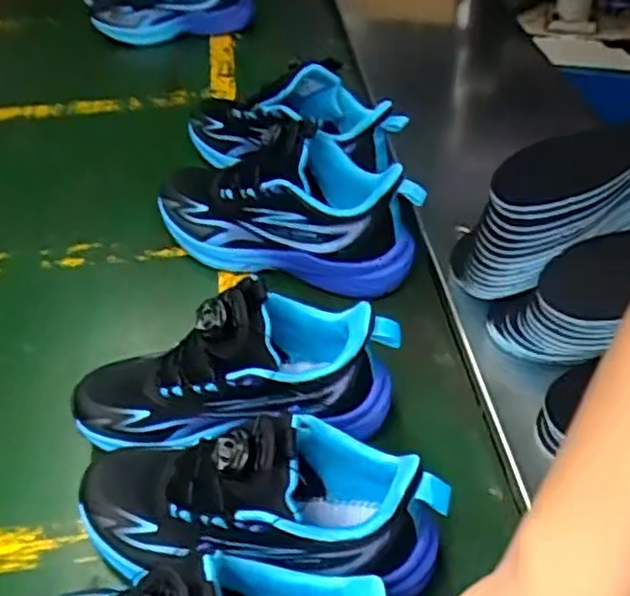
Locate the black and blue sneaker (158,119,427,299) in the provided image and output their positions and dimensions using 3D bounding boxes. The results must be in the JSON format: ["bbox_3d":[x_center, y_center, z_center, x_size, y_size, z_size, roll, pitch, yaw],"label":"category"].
[{"bbox_3d":[-0.029,-0.087,0.615,0.248,0.131,0.084,15,46,19],"label":"black and blue sneaker"}]

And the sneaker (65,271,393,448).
[{"bbox_3d":[-0.059,0.051,0.494,0.228,0.127,0.085,-8,43,-4],"label":"sneaker"}]

